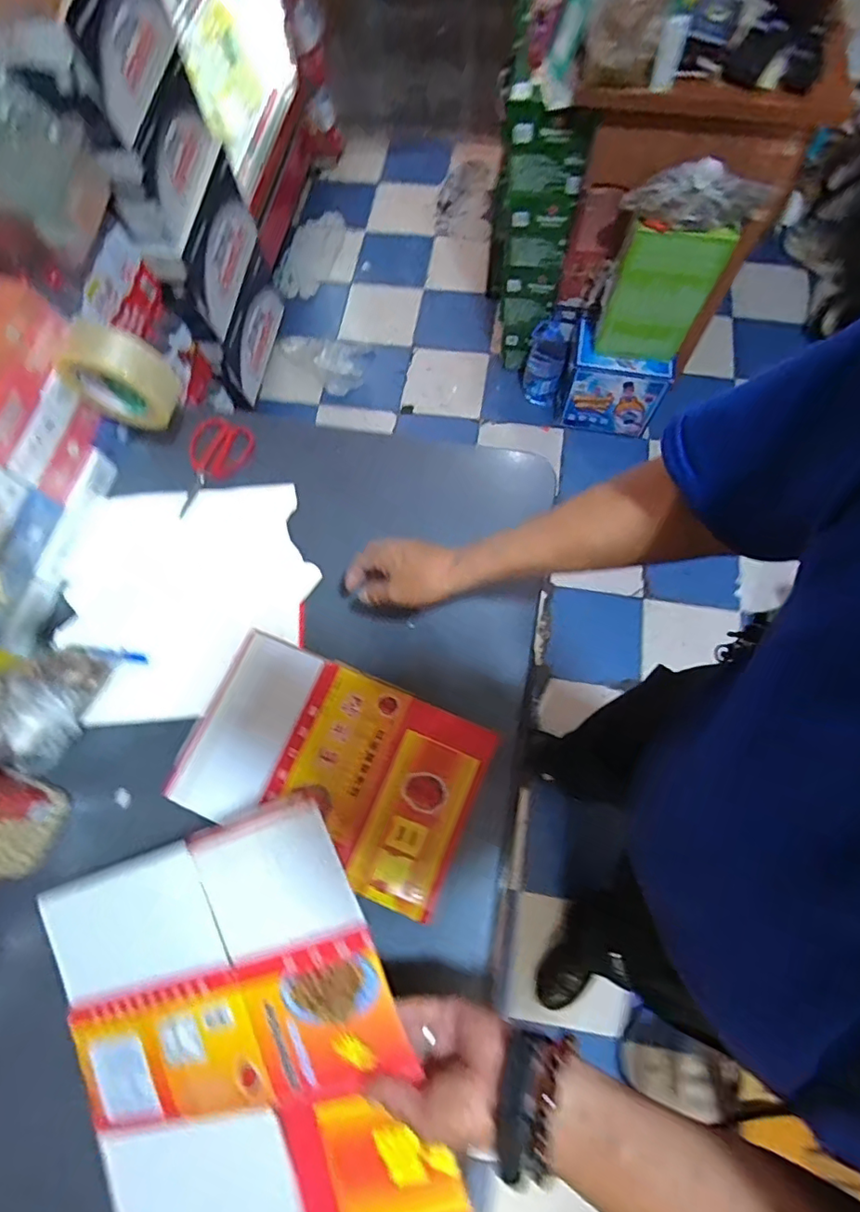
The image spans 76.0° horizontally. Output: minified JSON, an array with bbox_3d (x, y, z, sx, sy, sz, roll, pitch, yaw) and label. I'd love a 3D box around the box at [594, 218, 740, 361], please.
[{"bbox_3d":[0.516,-0.704,1.243,0.204,0.314,0.067,13,73,6],"label":"box"}]

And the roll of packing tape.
[{"bbox_3d":[-0.361,-0.266,0.648,0.128,0.127,0.047,16,73,7],"label":"roll of packing tape"}]

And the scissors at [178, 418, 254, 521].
[{"bbox_3d":[-0.293,-0.185,0.735,0.083,0.009,0.138,22,82,5],"label":"scissors"}]

